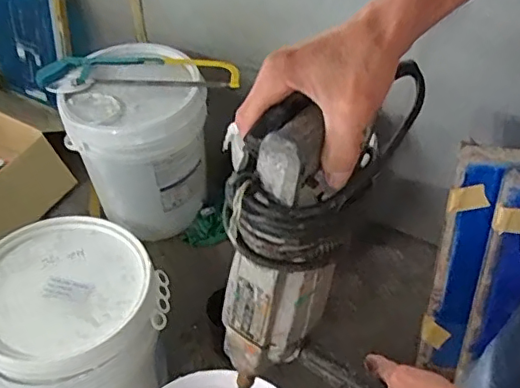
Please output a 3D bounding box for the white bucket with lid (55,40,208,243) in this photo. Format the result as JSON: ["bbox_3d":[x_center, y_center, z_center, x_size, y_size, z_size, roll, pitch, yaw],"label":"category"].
[{"bbox_3d":[-0.299,-0.136,1.426,0.306,0.377,0.336,0,49,0],"label":"white bucket with lid"}]

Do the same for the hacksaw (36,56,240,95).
[{"bbox_3d":[-0.287,-0.295,1.318,0.470,0.025,0.149,-3,49,-2],"label":"hacksaw"}]

